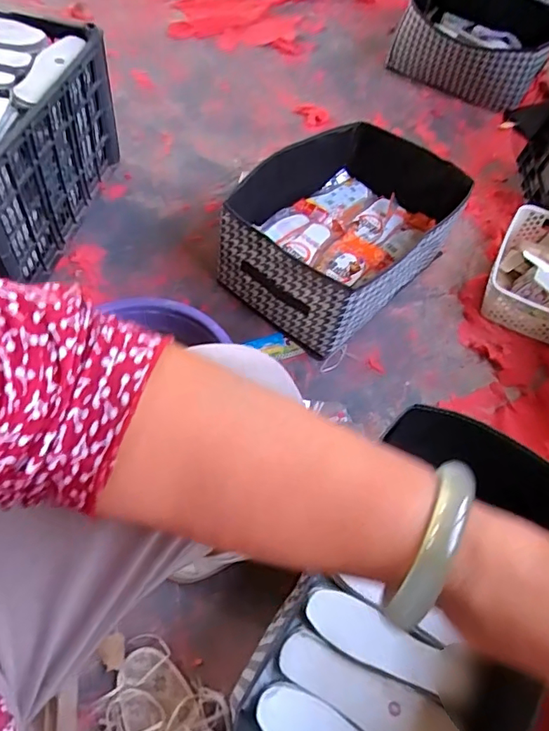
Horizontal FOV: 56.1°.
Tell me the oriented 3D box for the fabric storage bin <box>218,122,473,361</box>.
[{"bbox_3d":[0.139,-0.264,0.999,0.313,0.202,0.459,39,64,17],"label":"fabric storage bin"}]

